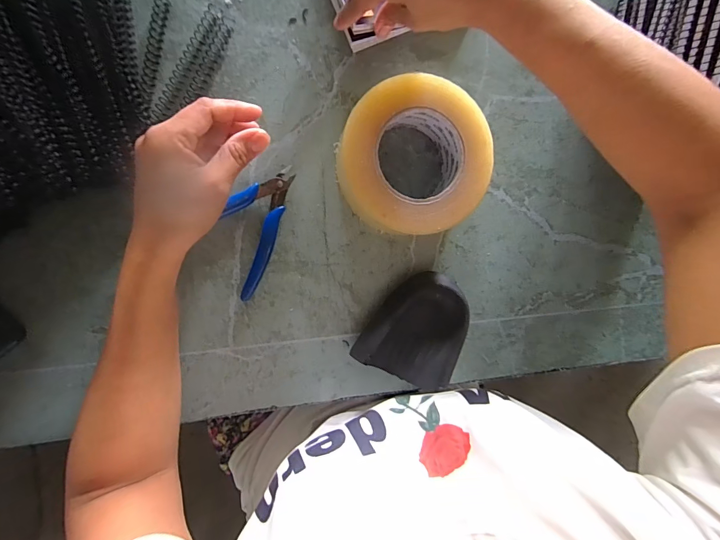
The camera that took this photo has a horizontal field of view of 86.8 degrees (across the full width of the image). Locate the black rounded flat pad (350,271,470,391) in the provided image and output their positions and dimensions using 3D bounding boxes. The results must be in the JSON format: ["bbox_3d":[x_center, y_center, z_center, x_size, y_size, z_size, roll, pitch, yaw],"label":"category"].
[{"bbox_3d":[0.059,0.055,0.371,0.097,0.028,0.102,28,89,-9],"label":"black rounded flat pad"}]

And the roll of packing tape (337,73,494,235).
[{"bbox_3d":[0.045,-0.097,0.344,0.134,0.054,0.130,-1,93,-9],"label":"roll of packing tape"}]

